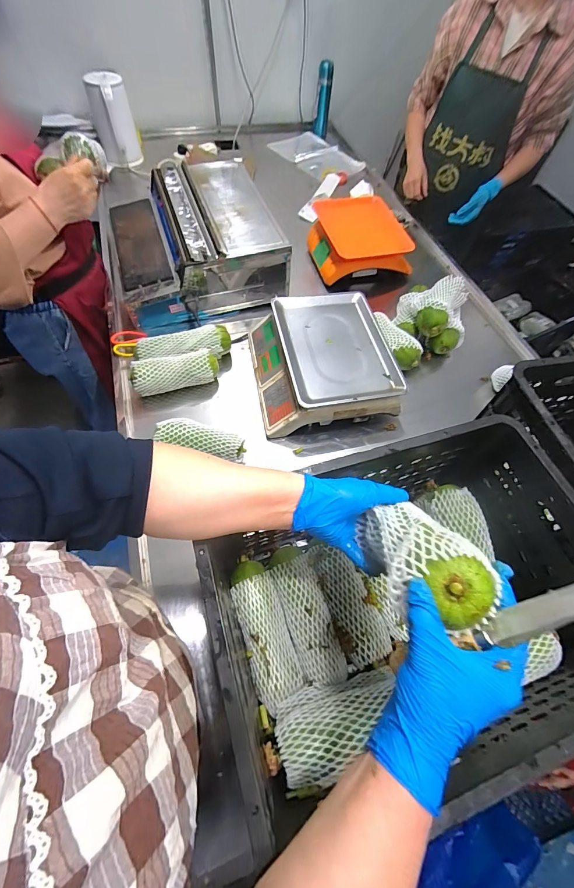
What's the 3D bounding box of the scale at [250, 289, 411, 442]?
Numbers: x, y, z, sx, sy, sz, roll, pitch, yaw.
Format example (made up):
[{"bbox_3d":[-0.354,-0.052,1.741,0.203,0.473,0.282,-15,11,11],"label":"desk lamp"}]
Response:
[{"bbox_3d":[0.080,-0.206,0.827,0.310,0.096,0.339,-7,62,-8],"label":"scale"}]

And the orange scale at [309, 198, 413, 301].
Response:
[{"bbox_3d":[0.214,-0.630,1.080,0.275,0.138,0.295,-16,63,-12],"label":"orange scale"}]

